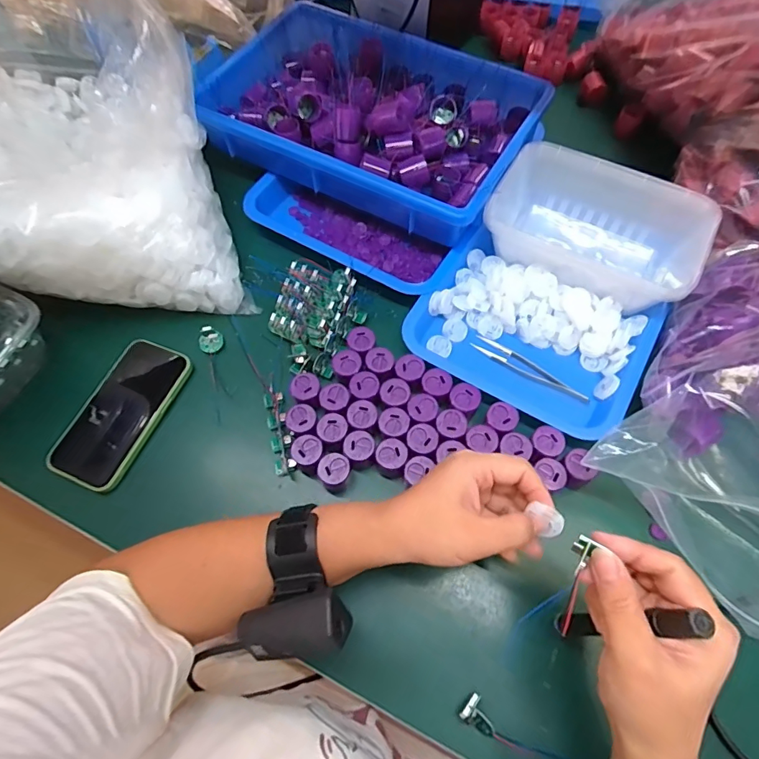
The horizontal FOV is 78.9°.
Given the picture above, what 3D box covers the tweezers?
[{"bbox_3d":[0.150,-0.012,0.458,0.123,0.010,0.018,28,68,15],"label":"tweezers"}]

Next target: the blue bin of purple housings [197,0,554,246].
[{"bbox_3d":[-0.010,-0.315,0.558,0.367,0.085,0.256,25,68,14],"label":"blue bin of purple housings"}]

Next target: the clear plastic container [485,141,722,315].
[{"bbox_3d":[0.229,-0.159,0.498,0.201,0.077,0.132,28,68,14],"label":"clear plastic container"}]

